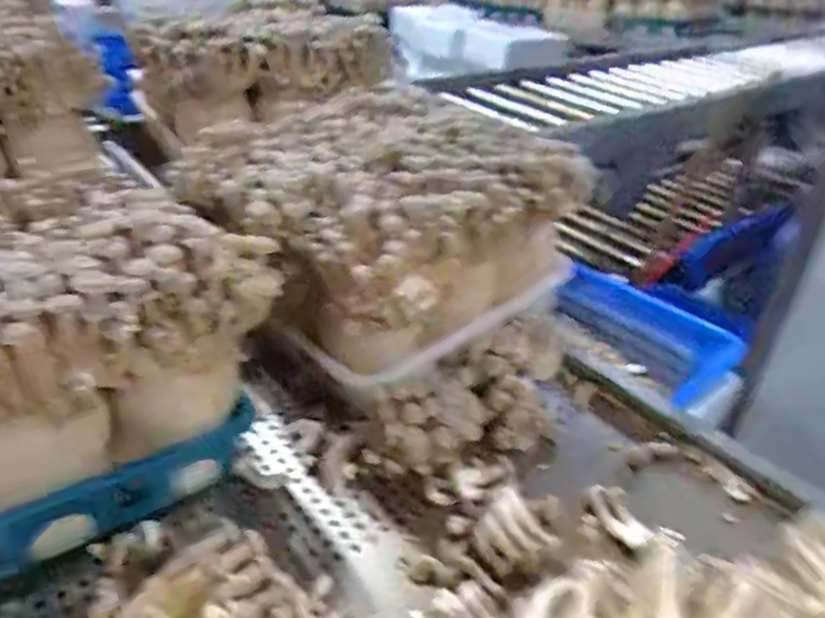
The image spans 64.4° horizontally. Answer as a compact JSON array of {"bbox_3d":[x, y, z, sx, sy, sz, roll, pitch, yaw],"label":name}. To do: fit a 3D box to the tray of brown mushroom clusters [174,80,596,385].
[{"bbox_3d":[-0.052,-0.138,0.974,0.436,0.240,0.472,-20,40,-34],"label":"tray of brown mushroom clusters"}]

